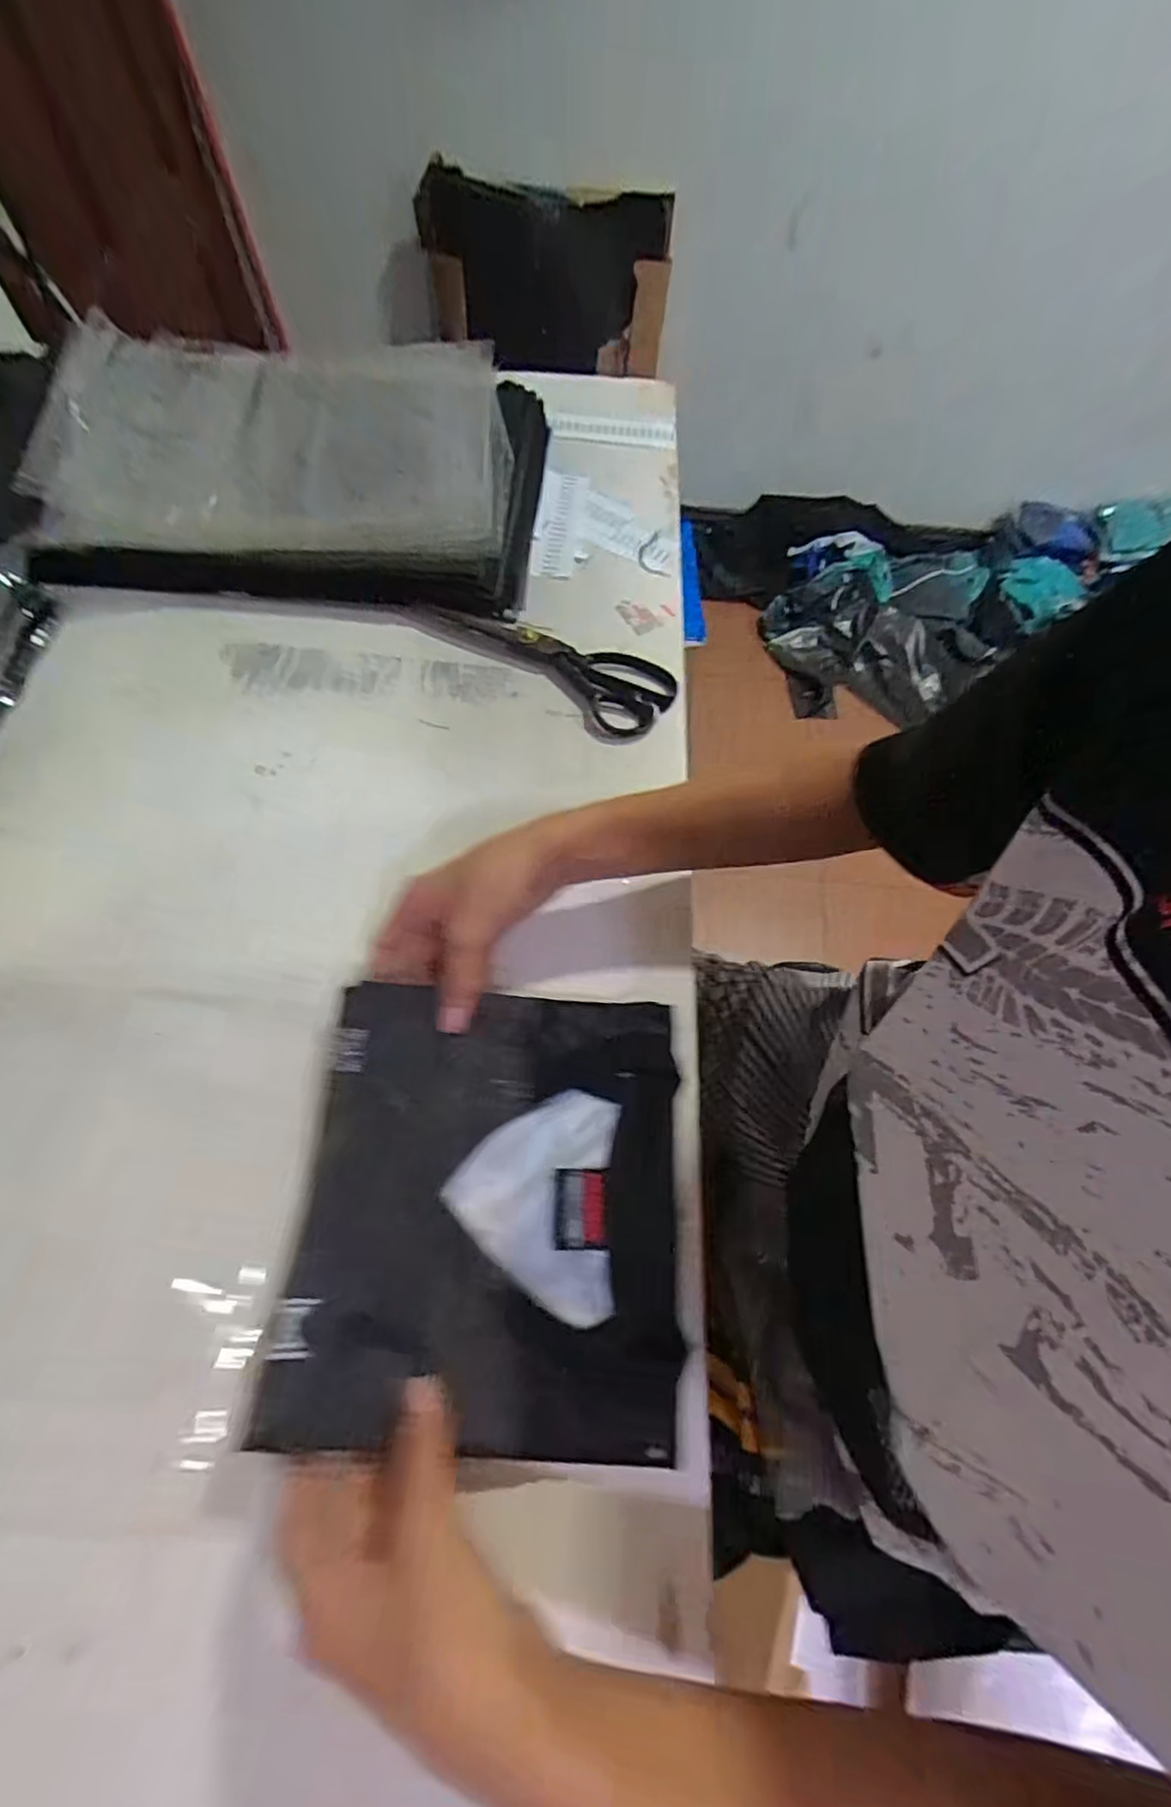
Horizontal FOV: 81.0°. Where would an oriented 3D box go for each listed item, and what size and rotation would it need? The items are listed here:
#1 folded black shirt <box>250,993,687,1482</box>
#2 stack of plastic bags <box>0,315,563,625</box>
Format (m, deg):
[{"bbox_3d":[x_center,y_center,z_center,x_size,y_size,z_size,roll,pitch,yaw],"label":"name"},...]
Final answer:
[{"bbox_3d":[-0.050,0.160,0.378,0.199,0.026,0.227,3,63,-1],"label":"folded black shirt"},{"bbox_3d":[-0.251,-0.417,0.639,0.398,0.089,0.319,1,63,-2],"label":"stack of plastic bags"}]

